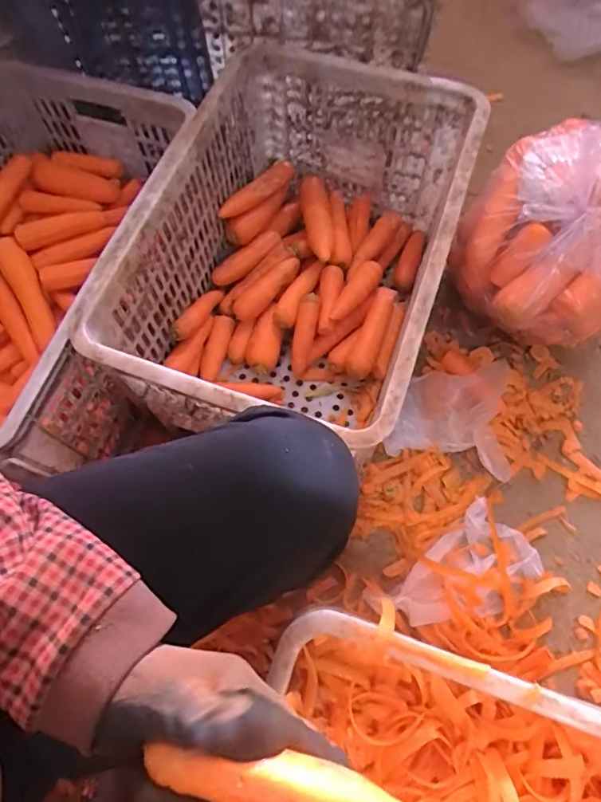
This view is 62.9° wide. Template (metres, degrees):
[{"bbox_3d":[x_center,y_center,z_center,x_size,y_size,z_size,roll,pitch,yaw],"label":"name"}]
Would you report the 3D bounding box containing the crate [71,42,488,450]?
[{"bbox_3d":[0.008,-0.200,0.713,0.360,0.286,0.558,17,70,8],"label":"crate"}]

